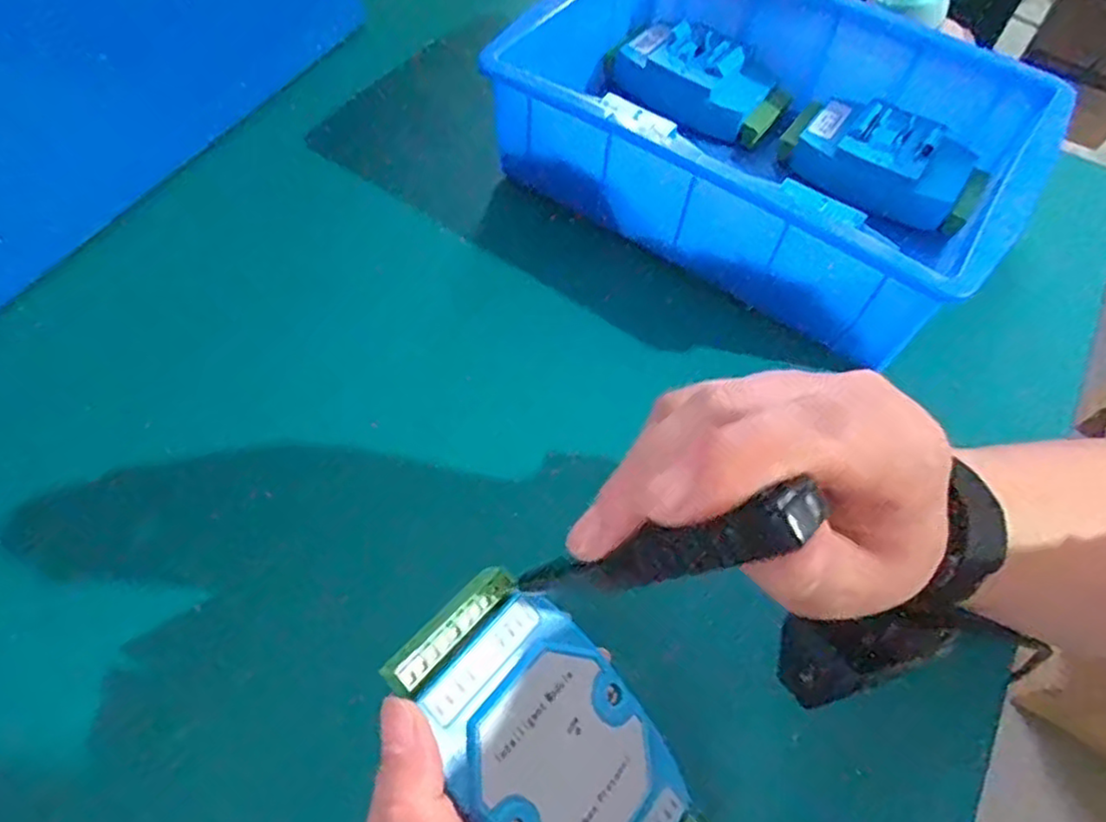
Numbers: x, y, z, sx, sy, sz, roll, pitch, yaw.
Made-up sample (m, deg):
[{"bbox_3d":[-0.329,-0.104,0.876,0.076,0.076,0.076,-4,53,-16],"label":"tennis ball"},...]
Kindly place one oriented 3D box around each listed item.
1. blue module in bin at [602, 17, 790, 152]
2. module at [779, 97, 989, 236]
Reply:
[{"bbox_3d":[0.099,-0.232,0.472,0.120,0.034,0.052,34,65,16],"label":"blue module in bin"},{"bbox_3d":[0.216,-0.165,0.441,0.120,0.035,0.059,33,65,15],"label":"module"}]

